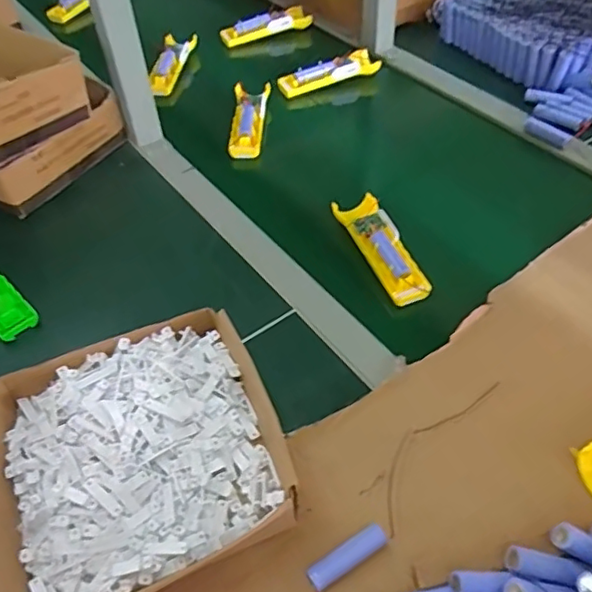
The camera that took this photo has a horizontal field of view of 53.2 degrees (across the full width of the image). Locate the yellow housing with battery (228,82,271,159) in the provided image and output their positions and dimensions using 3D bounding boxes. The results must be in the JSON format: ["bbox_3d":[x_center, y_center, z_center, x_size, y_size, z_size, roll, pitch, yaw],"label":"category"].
[{"bbox_3d":[-0.072,-0.266,0.882,0.047,0.030,0.154,3,60,7],"label":"yellow housing with battery"}]

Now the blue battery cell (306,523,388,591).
[{"bbox_3d":[0.040,0.200,0.453,0.068,0.013,0.017,-29,53,-19],"label":"blue battery cell"}]

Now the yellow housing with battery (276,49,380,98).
[{"bbox_3d":[0.055,-0.362,0.967,0.175,0.040,0.033,-27,52,-18],"label":"yellow housing with battery"}]

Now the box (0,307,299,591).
[{"bbox_3d":[-0.136,0.135,0.494,0.242,0.059,0.220,-23,51,-14],"label":"box"}]

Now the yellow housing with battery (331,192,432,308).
[{"bbox_3d":[0.101,-0.057,0.686,0.053,0.032,0.159,-21,50,-13],"label":"yellow housing with battery"}]

